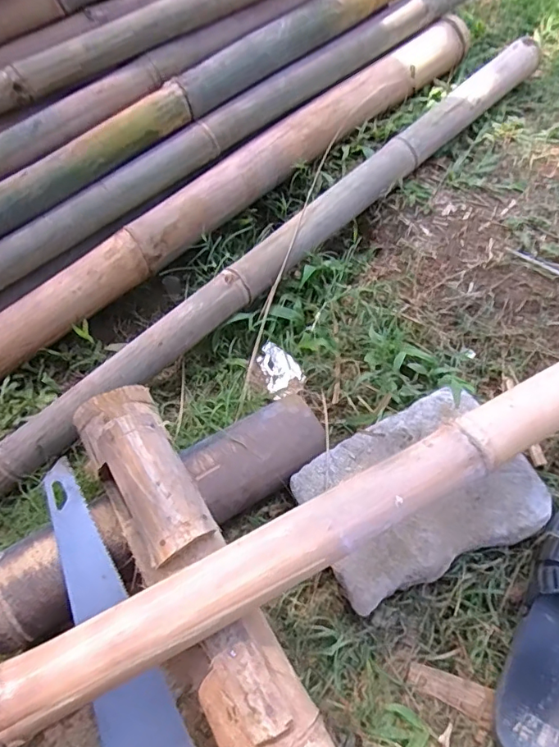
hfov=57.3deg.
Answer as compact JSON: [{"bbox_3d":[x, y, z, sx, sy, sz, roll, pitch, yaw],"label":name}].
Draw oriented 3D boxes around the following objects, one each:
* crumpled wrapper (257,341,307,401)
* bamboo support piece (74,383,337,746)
[{"bbox_3d":[-0.001,-0.006,0.777,0.056,0.020,0.087,-23,57,-11],"label":"crumpled wrapper"},{"bbox_3d":[-0.075,0.216,0.490,0.092,0.075,0.482,-27,68,-13],"label":"bamboo support piece"}]

